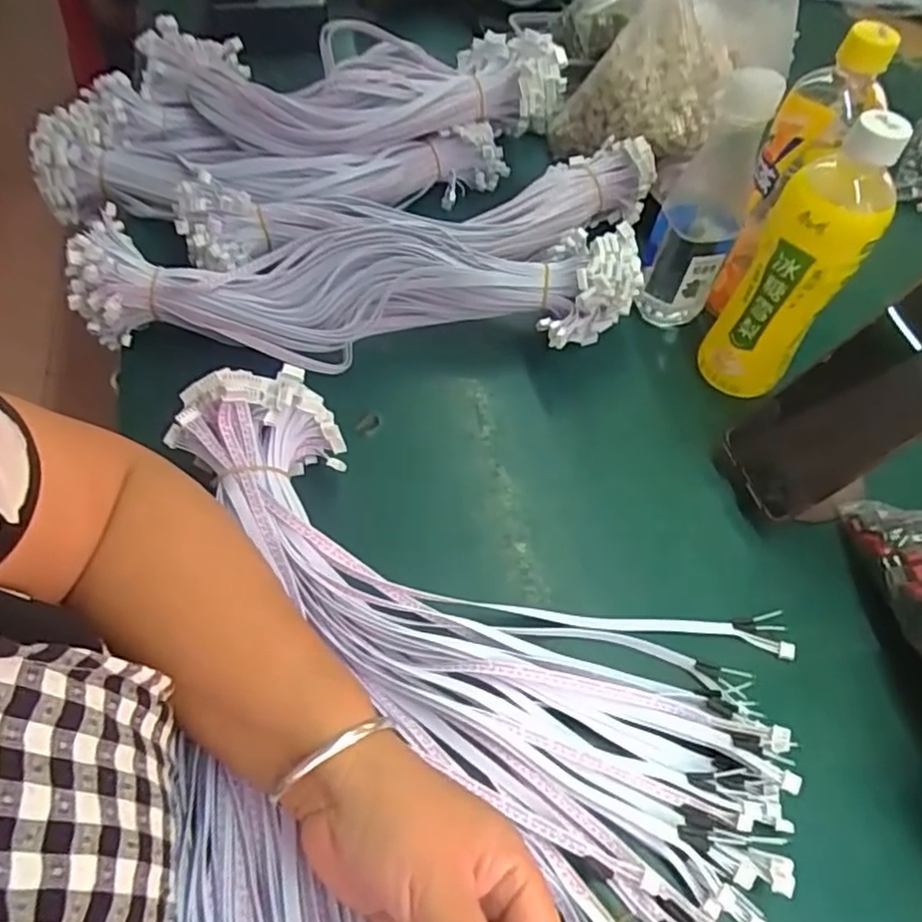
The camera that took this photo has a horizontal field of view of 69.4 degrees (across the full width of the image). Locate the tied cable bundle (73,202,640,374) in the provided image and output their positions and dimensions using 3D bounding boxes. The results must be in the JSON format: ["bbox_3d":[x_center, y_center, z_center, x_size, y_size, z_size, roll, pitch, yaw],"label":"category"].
[{"bbox_3d":[-0.075,-0.133,0.517,0.414,0.088,0.106,-3,56,-7],"label":"tied cable bundle"}]

